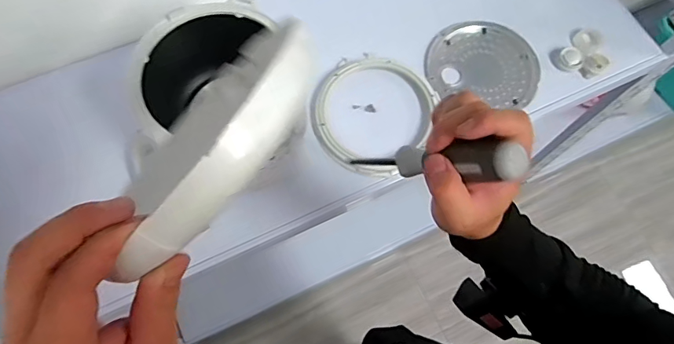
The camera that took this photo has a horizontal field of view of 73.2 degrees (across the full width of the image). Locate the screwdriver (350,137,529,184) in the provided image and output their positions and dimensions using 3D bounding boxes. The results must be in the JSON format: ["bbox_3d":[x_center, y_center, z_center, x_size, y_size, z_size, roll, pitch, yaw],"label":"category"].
[{"bbox_3d":[0.072,-0.008,0.371,0.026,0.169,0.027,0,91,-32],"label":"screwdriver"}]

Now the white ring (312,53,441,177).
[{"bbox_3d":[0.055,-0.095,0.715,0.184,0.019,0.193,1,71,-2],"label":"white ring"}]

